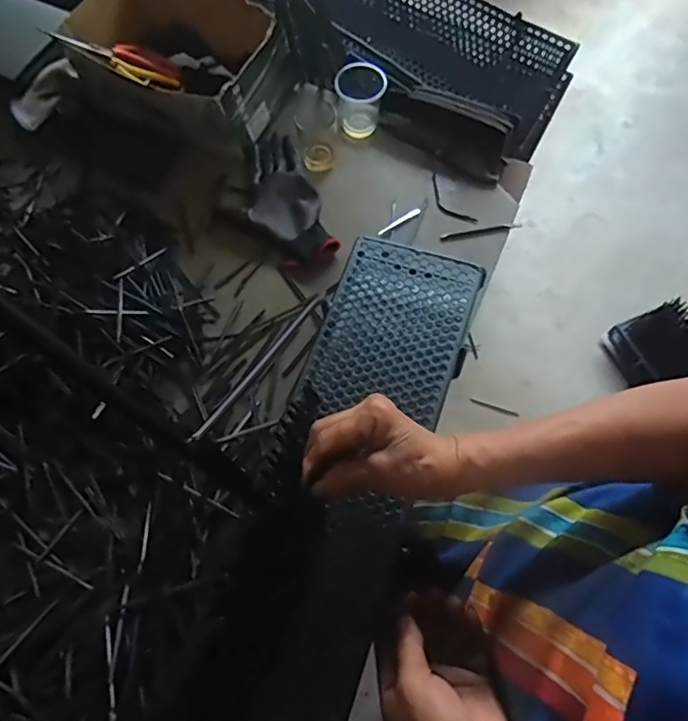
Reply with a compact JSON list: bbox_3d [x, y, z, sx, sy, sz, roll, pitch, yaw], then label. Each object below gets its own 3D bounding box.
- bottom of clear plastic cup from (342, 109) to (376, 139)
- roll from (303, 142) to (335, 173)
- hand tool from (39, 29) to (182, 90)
[{"bbox_3d":[0.021,-0.342,0.770,0.040,0.015,0.043,-1,66,3],"label":"bottom of clear plastic cup"},{"bbox_3d":[-0.036,-0.289,0.753,0.039,0.017,0.048,-5,66,1],"label":"roll"},{"bbox_3d":[-0.315,-0.428,0.765,0.185,0.021,0.080,-11,58,-46],"label":"hand tool"}]

